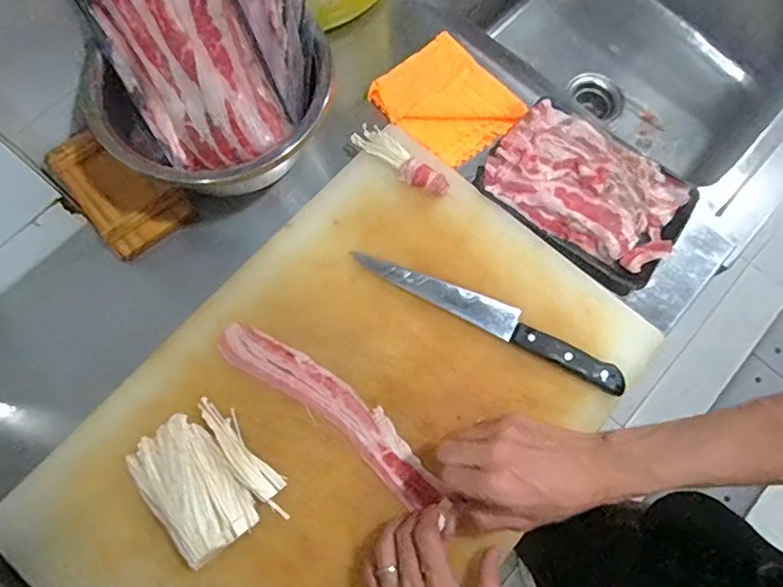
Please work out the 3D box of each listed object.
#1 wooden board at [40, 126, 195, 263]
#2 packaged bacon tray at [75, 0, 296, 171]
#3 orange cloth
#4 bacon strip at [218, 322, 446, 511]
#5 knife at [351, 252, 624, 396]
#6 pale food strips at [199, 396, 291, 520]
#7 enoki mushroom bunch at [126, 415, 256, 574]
[{"bbox_3d":[-0.317,-0.128,0.662,0.097,0.027,0.169,-40,78,-13],"label":"wooden board"},{"bbox_3d":[-0.213,-0.233,0.593,0.159,0.208,0.022,-13,31,17],"label":"packaged bacon tray"},{"bbox_3d":[0.069,-0.235,0.706,0.132,0.017,0.149,-40,78,-13],"label":"orange cloth"},{"bbox_3d":[-0.061,0.113,0.579,0.263,0.006,0.052,37,75,9],"label":"bacon strip"},{"bbox_3d":[0.104,0.021,0.608,0.302,0.019,0.035,28,74,7],"label":"knife"},{"bbox_3d":[-0.142,0.158,0.562,0.030,0.011,0.137,-39,78,-13],"label":"pale food strips"},{"bbox_3d":[-0.187,0.181,0.537,0.073,0.037,0.126,-37,77,-12],"label":"enoki mushroom bunch"}]

